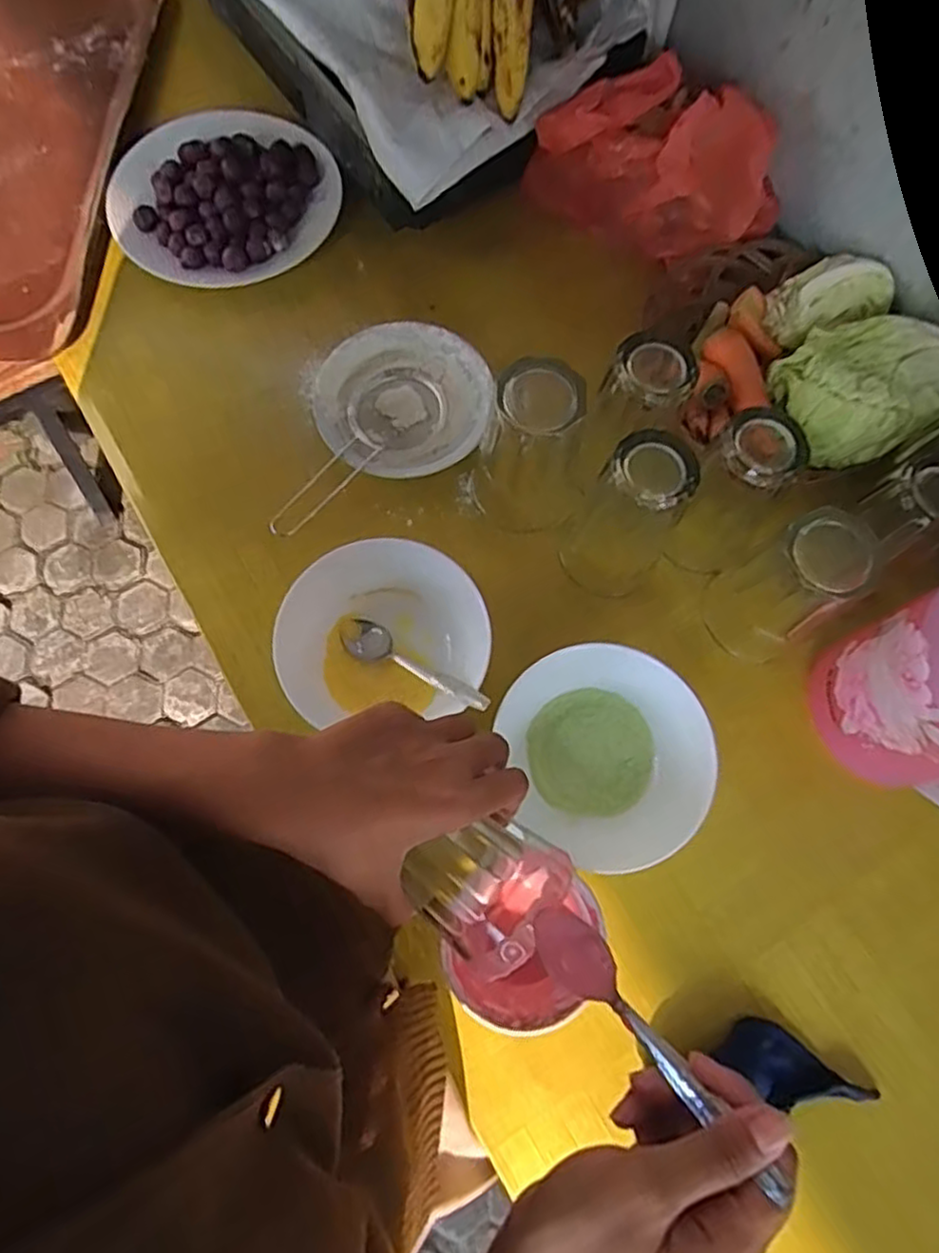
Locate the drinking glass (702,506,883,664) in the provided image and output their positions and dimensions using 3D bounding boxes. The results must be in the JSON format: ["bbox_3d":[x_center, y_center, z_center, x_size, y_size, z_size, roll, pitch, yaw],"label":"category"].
[{"bbox_3d":[0.220,-0.028,0.491,0.068,0.117,0.068,0,73,-2],"label":"drinking glass"}]

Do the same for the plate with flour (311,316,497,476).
[{"bbox_3d":[-0.051,-0.178,0.569,0.138,0.038,0.126,0,73,-2],"label":"plate with flour"}]

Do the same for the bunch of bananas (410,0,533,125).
[{"bbox_3d":[-0.009,-0.468,0.520,0.109,0.130,0.060,-15,37,-40],"label":"bunch of bananas"}]

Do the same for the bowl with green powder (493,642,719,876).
[{"bbox_3d":[0.093,0.089,0.477,0.121,0.066,0.141,-9,74,-5],"label":"bowl with green powder"}]

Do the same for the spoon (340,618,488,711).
[{"bbox_3d":[-0.042,0.027,0.491,0.133,0.020,0.030,28,73,32],"label":"spoon"}]

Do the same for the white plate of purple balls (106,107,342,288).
[{"bbox_3d":[-0.218,-0.382,0.620,0.195,0.041,0.175,0,73,-2],"label":"white plate of purple balls"}]

